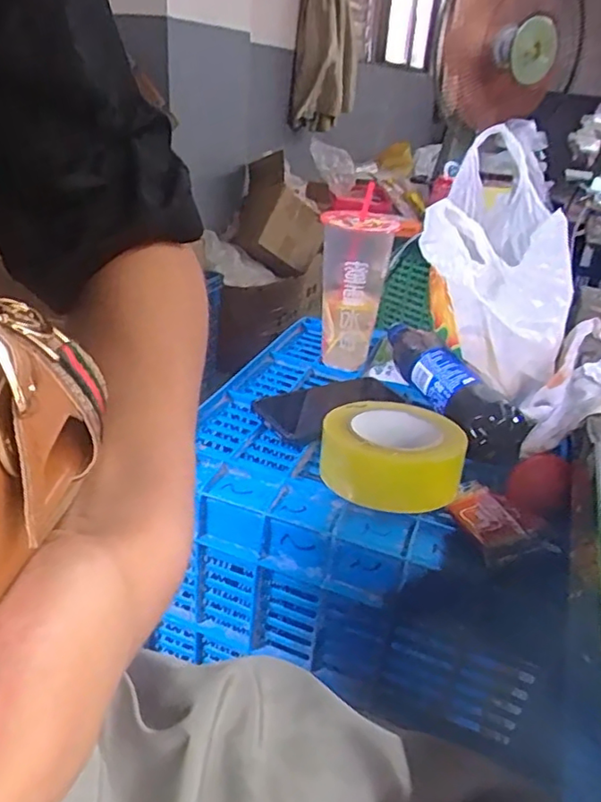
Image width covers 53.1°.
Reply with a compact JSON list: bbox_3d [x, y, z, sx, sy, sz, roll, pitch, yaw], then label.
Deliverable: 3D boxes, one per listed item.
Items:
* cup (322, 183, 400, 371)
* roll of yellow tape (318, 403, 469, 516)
[{"bbox_3d":[0.061,-0.124,0.717,0.082,0.193,0.077,4,28,-2],"label":"cup"},{"bbox_3d":[0.081,0.044,0.529,0.110,0.066,0.120,4,28,-2],"label":"roll of yellow tape"}]

